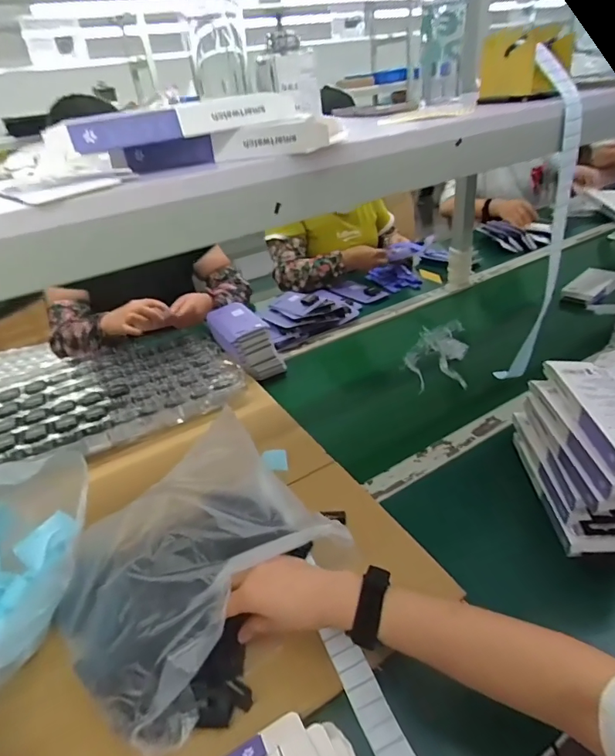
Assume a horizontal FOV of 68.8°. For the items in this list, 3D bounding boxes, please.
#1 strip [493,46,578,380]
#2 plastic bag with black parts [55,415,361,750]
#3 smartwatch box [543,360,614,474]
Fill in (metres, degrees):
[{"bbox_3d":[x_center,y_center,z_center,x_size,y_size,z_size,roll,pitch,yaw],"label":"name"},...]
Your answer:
[{"bbox_3d":[0.342,-0.195,0.676,0.069,0.489,0.101,10,37,25],"label":"strip"},{"bbox_3d":[-0.119,0.202,0.503,0.225,0.094,0.285,21,42,36],"label":"plastic bag with black parts"},{"bbox_3d":[0.344,0.034,0.519,0.074,0.027,0.197,-6,33,3],"label":"smartwatch box"}]

